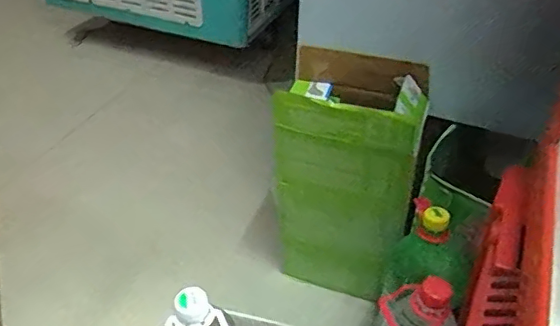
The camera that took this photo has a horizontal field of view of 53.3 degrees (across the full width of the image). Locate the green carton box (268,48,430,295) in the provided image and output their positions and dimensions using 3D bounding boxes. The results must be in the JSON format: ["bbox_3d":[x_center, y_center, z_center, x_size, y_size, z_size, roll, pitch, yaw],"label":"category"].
[{"bbox_3d":[0.101,0.032,0.861,0.190,0.380,0.134,13,40,14],"label":"green carton box"}]

